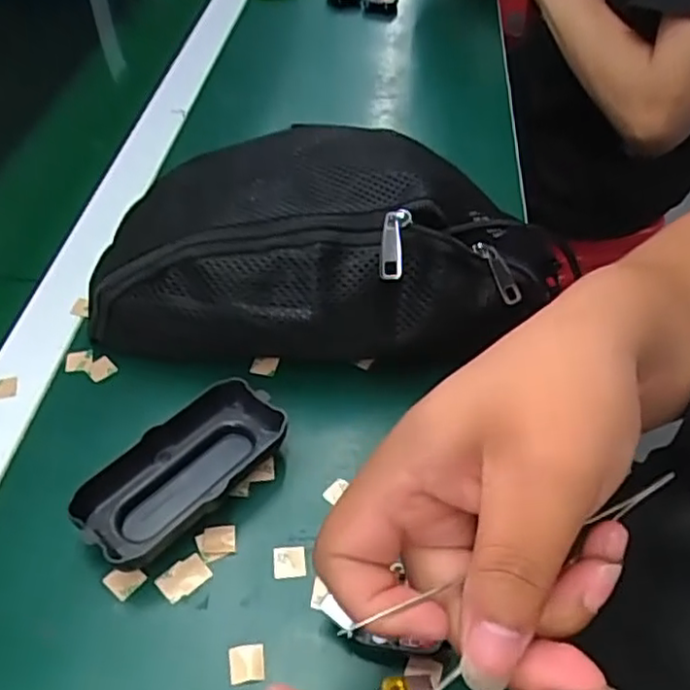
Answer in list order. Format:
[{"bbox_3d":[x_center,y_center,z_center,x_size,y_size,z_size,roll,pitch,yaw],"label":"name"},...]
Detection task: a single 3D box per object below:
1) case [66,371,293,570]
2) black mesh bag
[{"bbox_3d":[-0.084,0.065,0.346,0.108,0.028,0.055,-33,56,-27],"label":"case"},{"bbox_3d":[-0.012,-0.063,0.410,0.271,0.103,0.136,3,48,2],"label":"black mesh bag"}]

